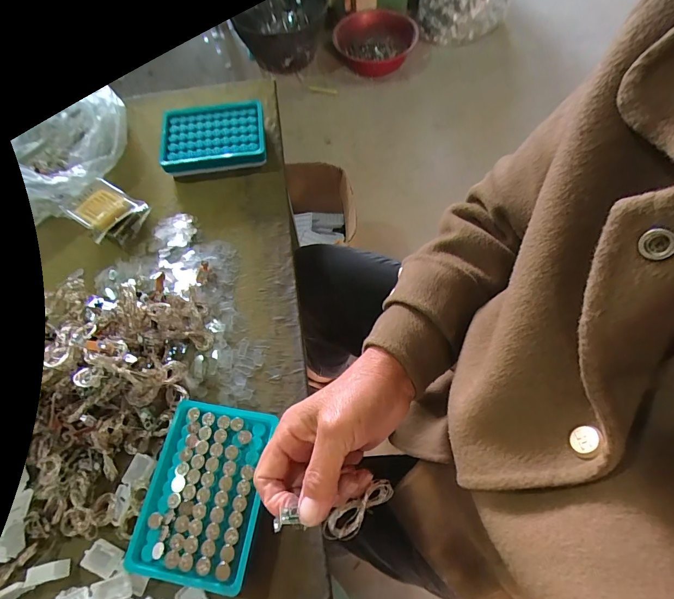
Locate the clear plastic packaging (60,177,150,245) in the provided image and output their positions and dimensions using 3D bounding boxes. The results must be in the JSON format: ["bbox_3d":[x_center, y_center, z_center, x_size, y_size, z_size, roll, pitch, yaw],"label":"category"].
[{"bbox_3d":[-0.268,-0.100,0.435,0.075,0.037,0.065,30,69,15],"label":"clear plastic packaging"}]

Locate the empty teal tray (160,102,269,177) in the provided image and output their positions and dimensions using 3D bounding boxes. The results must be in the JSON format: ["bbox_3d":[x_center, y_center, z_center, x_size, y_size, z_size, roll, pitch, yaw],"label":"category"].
[{"bbox_3d":[-0.160,-0.212,0.486,0.131,0.034,0.090,-9,65,-2],"label":"empty teal tray"}]

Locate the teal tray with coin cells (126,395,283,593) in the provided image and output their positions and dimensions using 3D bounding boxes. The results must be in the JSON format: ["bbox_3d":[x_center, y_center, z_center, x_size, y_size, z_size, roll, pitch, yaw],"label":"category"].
[{"bbox_3d":[-0.110,0.158,0.313,0.091,0.025,0.129,7,65,5],"label":"teal tray with coin cells"}]

